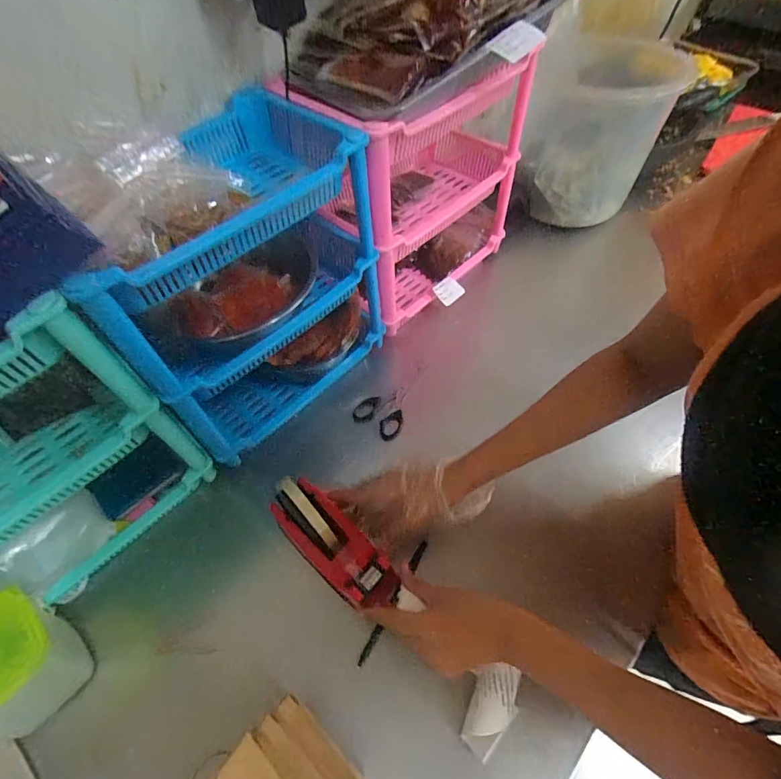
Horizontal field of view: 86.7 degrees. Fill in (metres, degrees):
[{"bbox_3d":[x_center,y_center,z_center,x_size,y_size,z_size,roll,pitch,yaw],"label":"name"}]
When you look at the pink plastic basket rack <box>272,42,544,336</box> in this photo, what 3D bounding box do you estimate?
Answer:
[{"bbox_3d":[0.048,-0.301,0.637,0.321,0.333,0.203,-35,62,-20],"label":"pink plastic basket rack"}]

